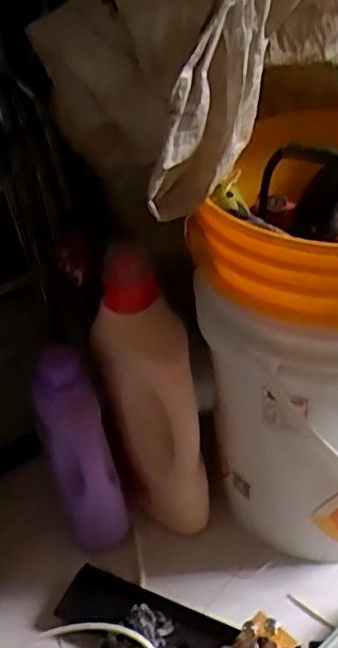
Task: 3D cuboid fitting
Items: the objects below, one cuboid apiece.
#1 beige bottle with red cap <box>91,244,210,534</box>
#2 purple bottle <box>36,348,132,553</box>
[{"bbox_3d":[-0.023,0.094,0.816,0.085,0.338,0.143,-18,40,-17],"label":"beige bottle with red cap"},{"bbox_3d":[-0.110,0.148,0.831,0.080,0.247,0.120,-13,38,-11],"label":"purple bottle"}]

